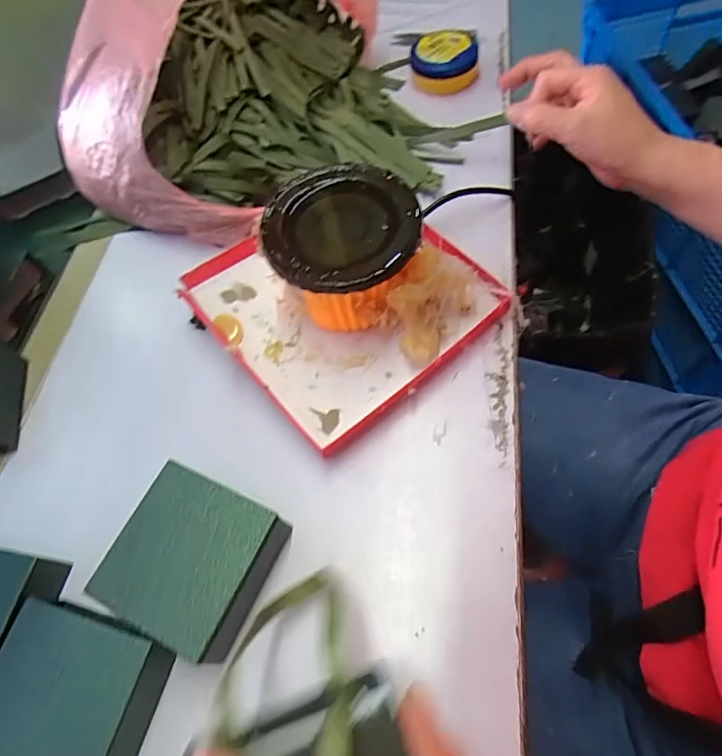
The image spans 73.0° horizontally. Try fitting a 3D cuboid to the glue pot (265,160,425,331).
[{"bbox_3d":[-0.014,-0.094,0.379,0.107,0.079,0.113,-4,61,7],"label":"glue pot"}]

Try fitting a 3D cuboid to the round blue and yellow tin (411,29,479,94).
[{"bbox_3d":[0.091,-0.343,0.531,0.071,0.041,0.069,-4,61,7],"label":"round blue and yellow tin"}]

